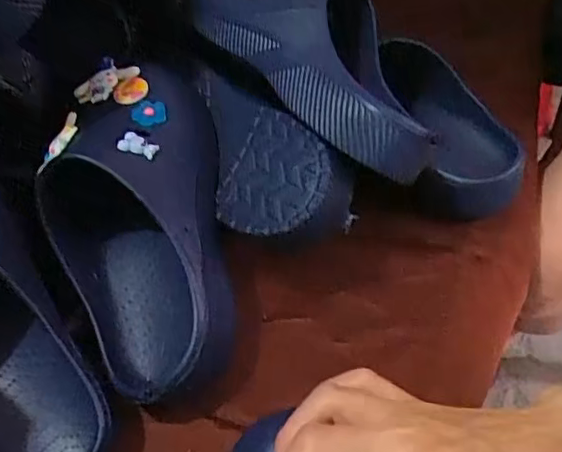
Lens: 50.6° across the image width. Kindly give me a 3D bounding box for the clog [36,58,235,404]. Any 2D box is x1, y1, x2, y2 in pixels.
[{"bbox_3d":[-0.103,-0.016,0.417,0.123,0.077,0.264,-11,70,-5],"label":"clog"}]

